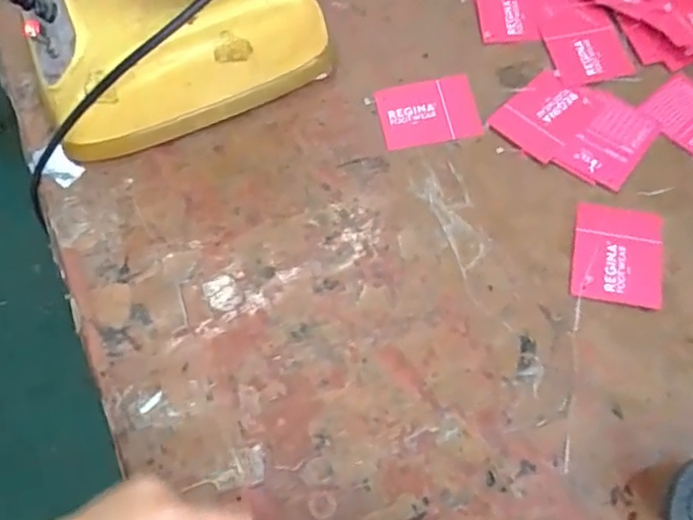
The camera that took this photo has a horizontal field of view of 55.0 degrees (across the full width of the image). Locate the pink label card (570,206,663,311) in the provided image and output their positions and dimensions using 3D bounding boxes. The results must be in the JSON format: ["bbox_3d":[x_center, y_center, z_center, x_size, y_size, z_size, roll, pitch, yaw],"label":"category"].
[{"bbox_3d":[0.179,-0.004,0.437,0.056,0.004,0.069,10,65,8],"label":"pink label card"}]

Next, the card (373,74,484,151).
[{"bbox_3d":[0.061,-0.111,0.497,0.072,0.004,0.055,-12,64,-3],"label":"card"}]

